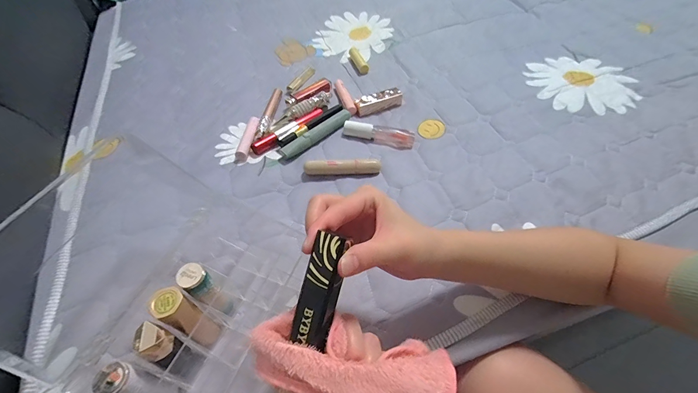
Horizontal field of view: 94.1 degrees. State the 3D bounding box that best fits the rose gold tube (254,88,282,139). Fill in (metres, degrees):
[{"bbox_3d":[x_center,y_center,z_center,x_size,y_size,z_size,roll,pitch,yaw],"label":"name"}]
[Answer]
[{"bbox_3d":[-0.125,-0.135,0.514,0.016,0.016,0.126,3,53,3],"label":"rose gold tube"}]

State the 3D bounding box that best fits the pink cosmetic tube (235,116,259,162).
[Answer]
[{"bbox_3d":[-0.148,-0.086,0.478,0.020,0.014,0.085,1,52,1],"label":"pink cosmetic tube"}]

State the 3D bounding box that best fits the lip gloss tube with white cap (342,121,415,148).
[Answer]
[{"bbox_3d":[0.045,-0.094,0.485,0.105,0.018,0.021,12,54,10],"label":"lip gloss tube with white cap"}]

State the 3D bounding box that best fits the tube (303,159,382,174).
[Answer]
[{"bbox_3d":[-0.008,-0.039,0.443,0.103,0.020,0.015,-5,53,-3],"label":"tube"}]

